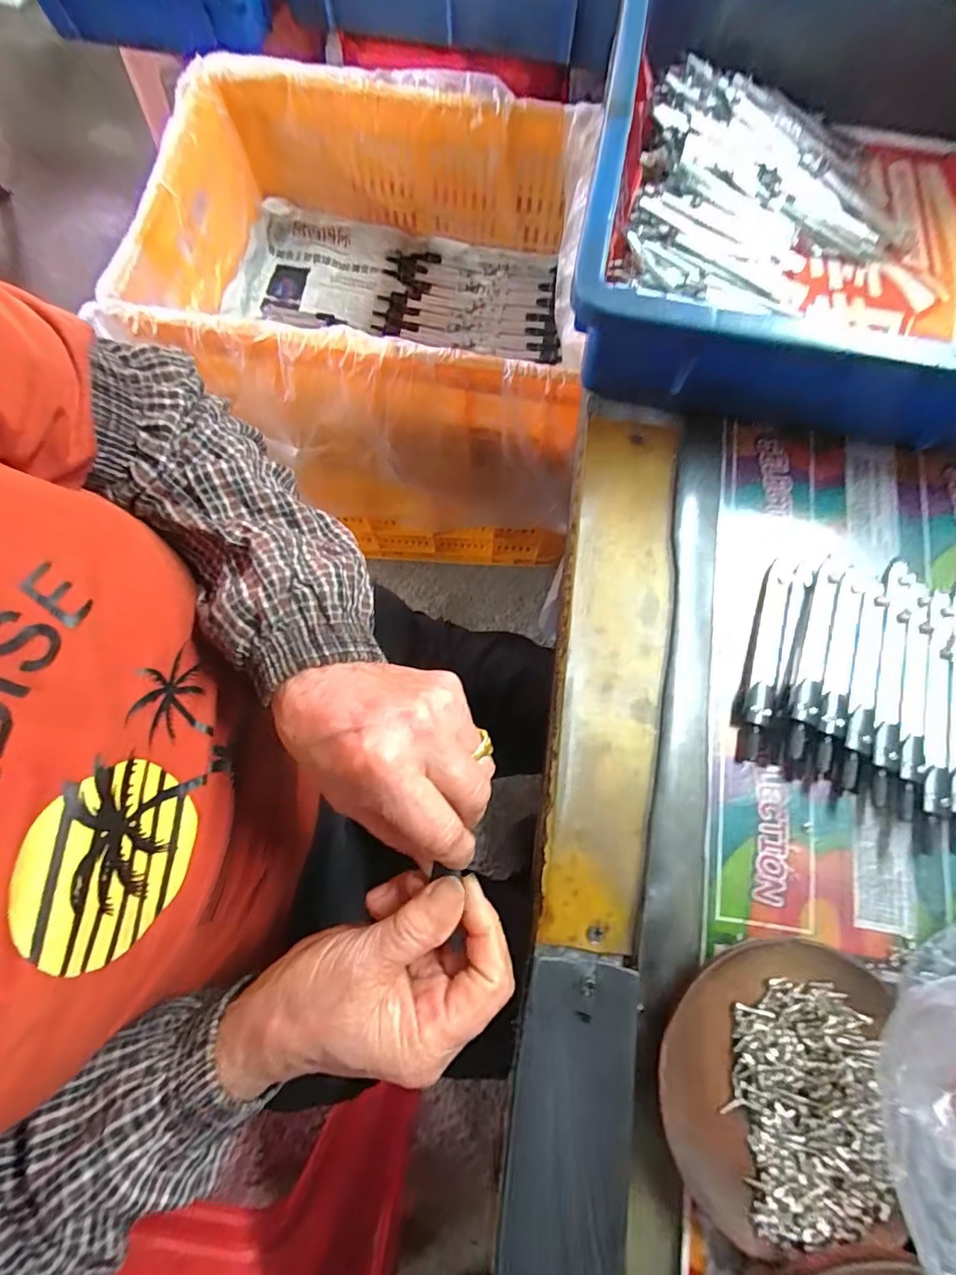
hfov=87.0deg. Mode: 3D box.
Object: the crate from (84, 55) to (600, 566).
[{"bbox_3d":[-0.101,-0.387,0.611,0.461,0.252,0.363,11,76,2],"label":"crate"}]

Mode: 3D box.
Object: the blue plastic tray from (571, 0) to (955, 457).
[{"bbox_3d":[0.280,-0.247,0.294,0.424,0.075,0.289,10,76,4],"label":"blue plastic tray"}]

